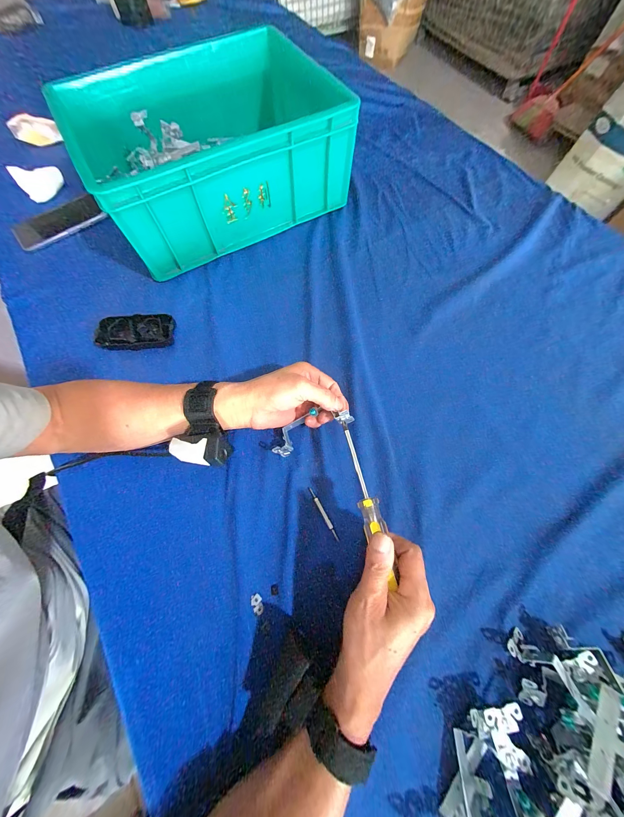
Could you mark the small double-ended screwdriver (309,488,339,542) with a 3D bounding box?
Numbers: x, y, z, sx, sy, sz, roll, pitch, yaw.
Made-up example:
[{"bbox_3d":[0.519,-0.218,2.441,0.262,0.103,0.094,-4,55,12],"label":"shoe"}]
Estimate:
[{"bbox_3d":[0.014,0.130,0.327,0.006,0.004,0.069,-28,72,-9],"label":"small double-ended screwdriver"}]

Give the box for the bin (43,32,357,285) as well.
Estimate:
[{"bbox_3d":[-0.163,-0.462,0.469,0.417,0.142,0.324,-29,72,-9],"label":"bin"}]

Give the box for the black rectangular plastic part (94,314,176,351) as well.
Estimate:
[{"bbox_3d":[-0.264,-0.116,0.405,0.112,0.026,0.049,-11,70,-3],"label":"black rectangular plastic part"}]

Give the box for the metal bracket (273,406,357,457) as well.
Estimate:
[{"bbox_3d":[-0.001,0.025,0.337,0.106,0.030,0.039,-21,70,11],"label":"metal bracket"}]

